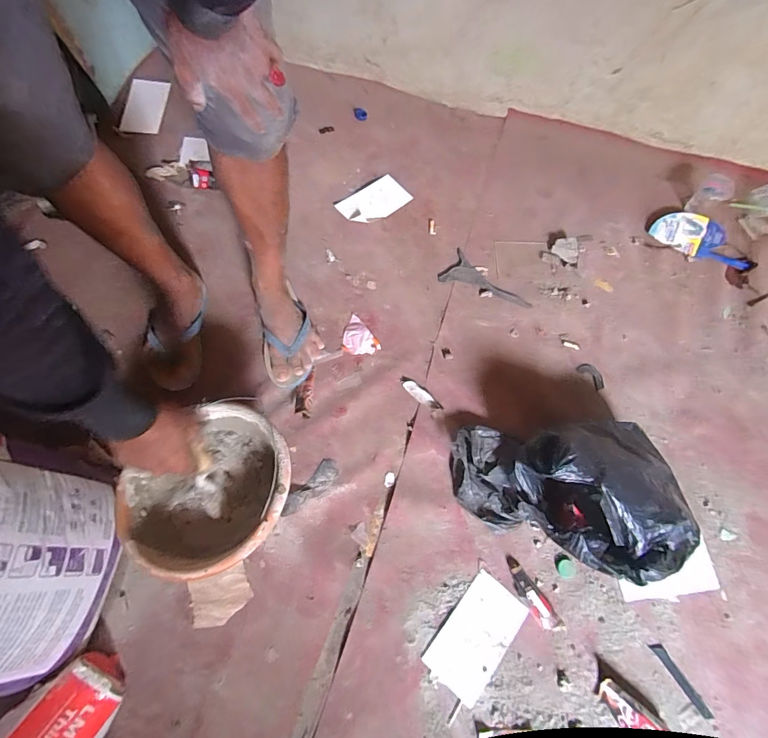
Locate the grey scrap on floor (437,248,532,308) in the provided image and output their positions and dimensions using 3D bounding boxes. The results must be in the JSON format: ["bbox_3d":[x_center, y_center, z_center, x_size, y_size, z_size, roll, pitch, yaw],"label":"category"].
[{"bbox_3d":[0.241,-0.200,0.927,0.209,0.006,0.097,29,71,11],"label":"grey scrap on floor"}]

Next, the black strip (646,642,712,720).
[{"bbox_3d":[0.478,0.500,0.646,0.018,0.004,0.114,-31,71,-11],"label":"black strip"}]

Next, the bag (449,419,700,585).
[{"bbox_3d":[0.309,0.212,0.686,0.351,0.150,0.246,0,68,0],"label":"bag"}]

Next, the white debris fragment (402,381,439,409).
[{"bbox_3d":[0.078,0.053,0.835,0.087,0.004,0.025,37,73,14],"label":"white debris fragment"}]

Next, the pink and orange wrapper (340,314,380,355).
[{"bbox_3d":[-0.063,-0.069,0.877,0.070,0.011,0.100,-33,71,-12],"label":"pink and orange wrapper"}]

